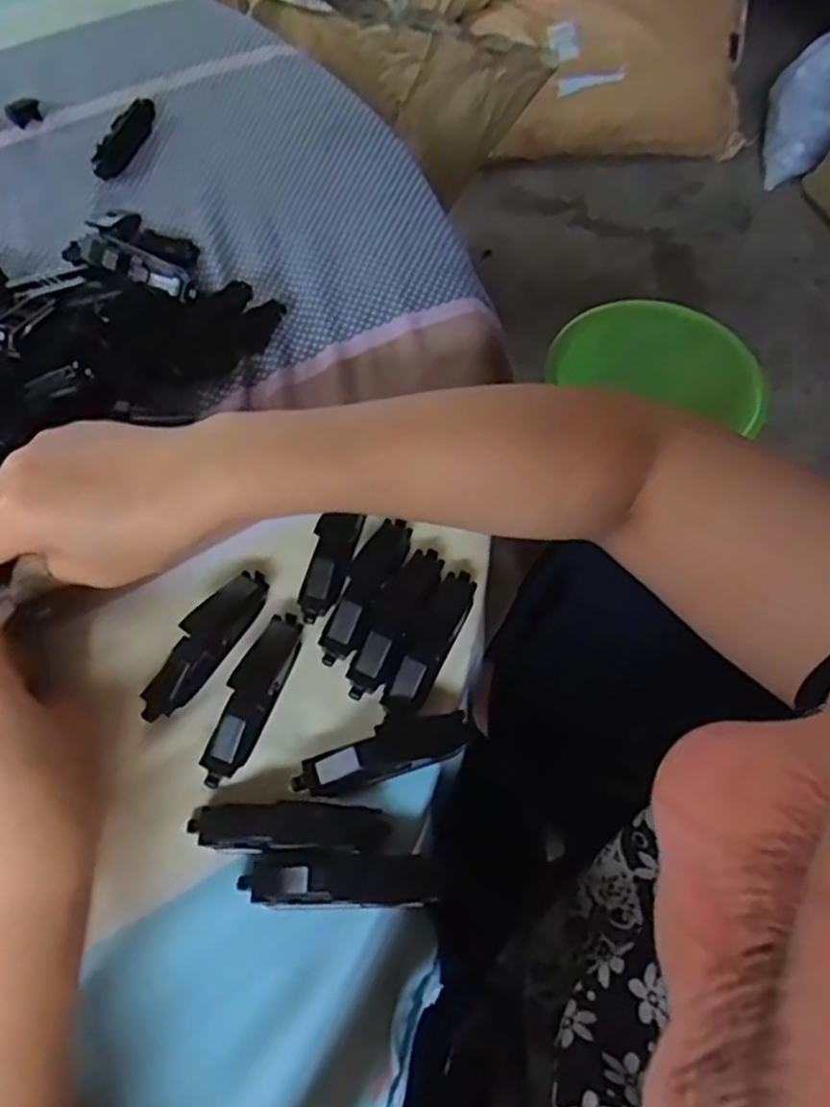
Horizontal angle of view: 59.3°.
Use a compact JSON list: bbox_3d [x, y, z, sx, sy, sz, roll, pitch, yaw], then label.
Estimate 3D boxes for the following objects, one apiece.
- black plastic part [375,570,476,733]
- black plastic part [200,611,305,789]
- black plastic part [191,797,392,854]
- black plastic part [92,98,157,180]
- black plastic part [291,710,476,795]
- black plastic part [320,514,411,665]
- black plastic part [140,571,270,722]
[{"bbox_3d":[0.006,0.043,0.341,0.019,0.012,0.083,25,62,9],"label":"black plastic part"},{"bbox_3d":[-0.072,0.063,0.327,0.019,0.013,0.080,19,62,7],"label":"black plastic part"},{"bbox_3d":[-0.052,0.112,0.299,0.080,0.016,0.020,1,61,-3],"label":"black plastic part"},{"bbox_3d":[-0.205,-0.297,0.517,0.020,0.013,0.083,12,61,2],"label":"black plastic part"},{"bbox_3d":[-0.013,0.085,0.318,0.079,0.016,0.021,-16,64,-12],"label":"black plastic part"},{"bbox_3d":[-0.025,0.015,0.355,0.021,0.009,0.080,23,62,8],"label":"black plastic part"},{"bbox_3d":[-0.096,0.041,0.337,0.022,0.017,0.079,26,63,10],"label":"black plastic part"}]

